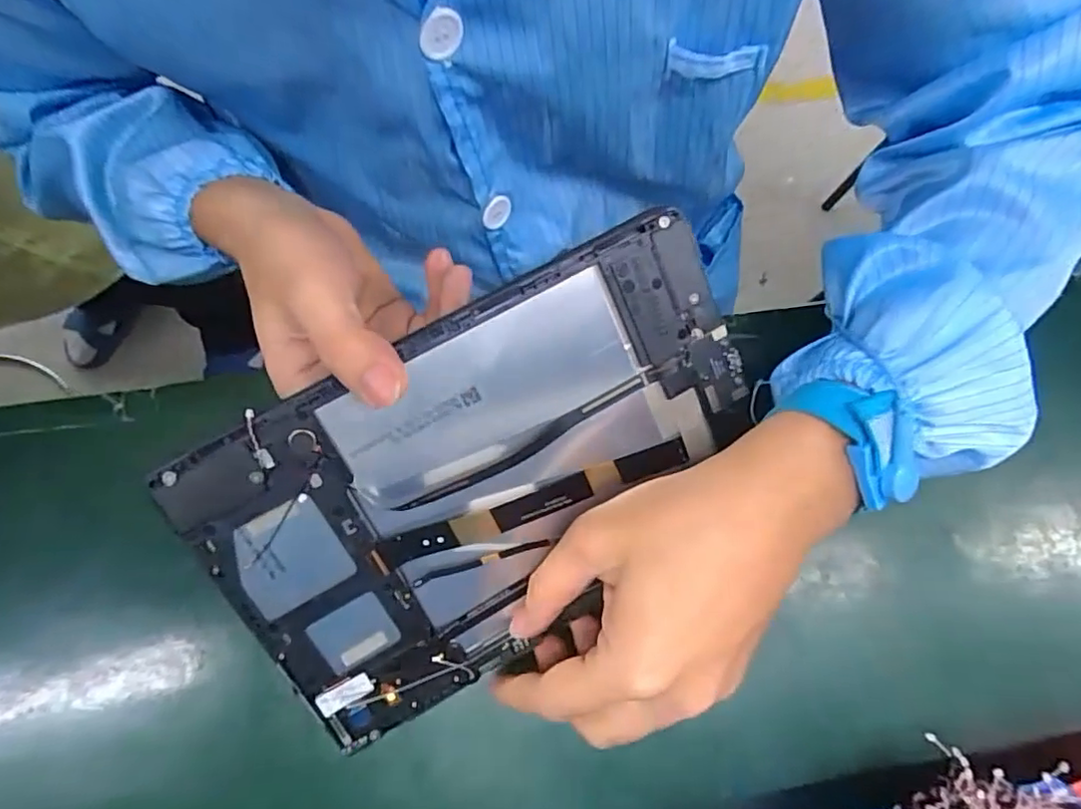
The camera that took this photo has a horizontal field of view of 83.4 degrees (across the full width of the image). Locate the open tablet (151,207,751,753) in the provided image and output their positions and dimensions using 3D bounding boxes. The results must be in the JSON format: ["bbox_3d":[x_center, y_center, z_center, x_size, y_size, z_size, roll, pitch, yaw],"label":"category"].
[{"bbox_3d":[-0.015,0.033,0.266,0.233,0.012,0.146,-29,107,-8],"label":"open tablet"}]

